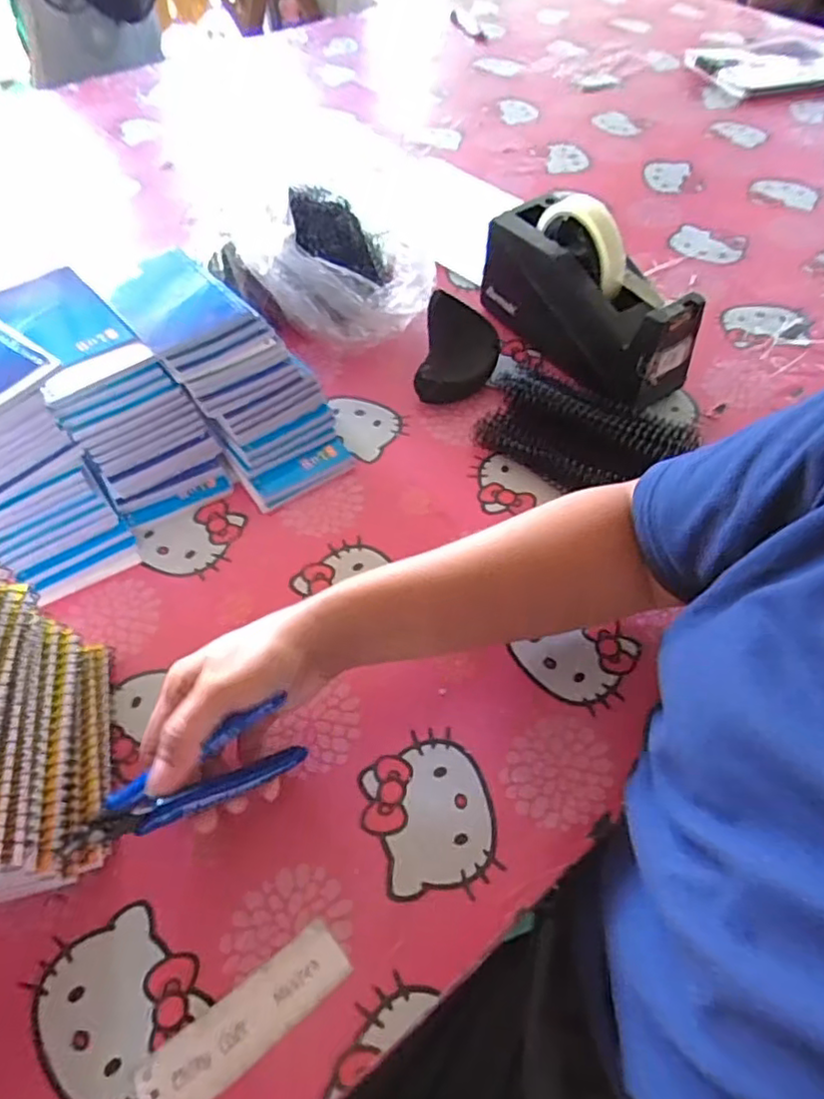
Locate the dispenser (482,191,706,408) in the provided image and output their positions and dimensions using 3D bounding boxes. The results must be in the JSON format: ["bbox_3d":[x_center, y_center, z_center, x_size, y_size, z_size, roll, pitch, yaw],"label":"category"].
[{"bbox_3d":[0.148,-0.221,0.559,0.077,0.114,0.201,-31,60,-21],"label":"dispenser"}]

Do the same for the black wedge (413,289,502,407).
[{"bbox_3d":[0.042,-0.175,0.569,0.066,0.048,0.092,9,55,6],"label":"black wedge"}]

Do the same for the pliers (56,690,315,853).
[{"bbox_3d":[-0.114,0.118,0.329,0.120,0.050,0.020,-21,57,-23],"label":"pliers"}]

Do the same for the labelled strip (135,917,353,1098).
[{"bbox_3d":[-0.080,0.230,0.315,0.105,0.004,0.032,-32,61,-21],"label":"labelled strip"}]

